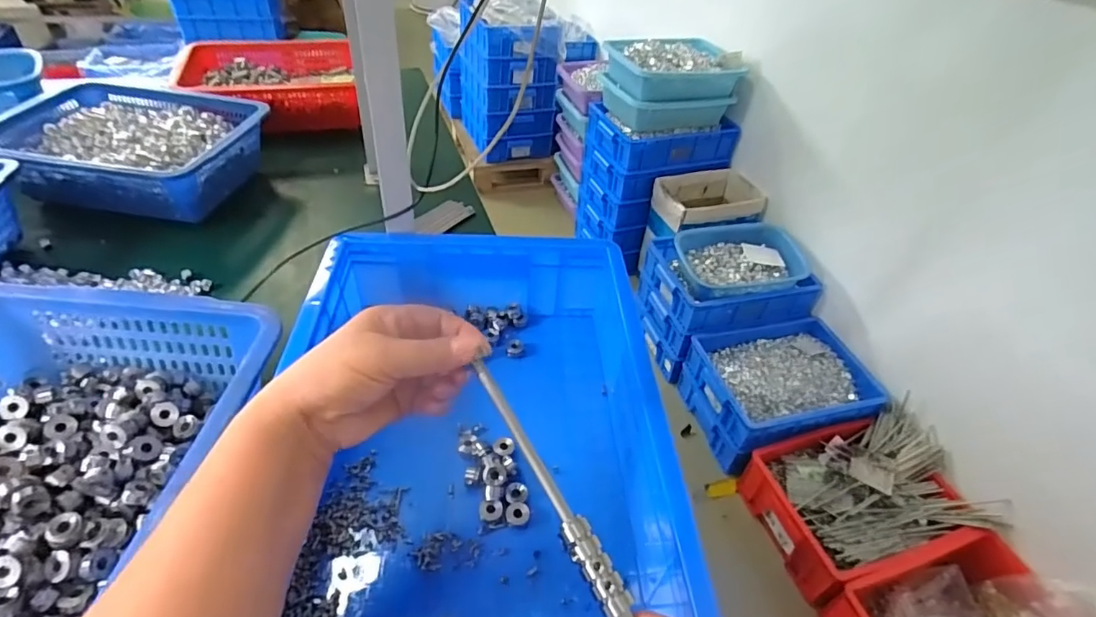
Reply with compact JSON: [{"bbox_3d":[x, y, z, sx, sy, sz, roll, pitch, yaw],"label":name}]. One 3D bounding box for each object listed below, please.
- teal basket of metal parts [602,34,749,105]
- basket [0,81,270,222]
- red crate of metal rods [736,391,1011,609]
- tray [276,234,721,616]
[{"bbox_3d":[0.396,-0.745,1.659,0.392,0.115,0.242,-10,45,-18],"label":"teal basket of metal parts"},{"bbox_3d":[-0.582,-0.223,0.759,0.308,0.083,0.239,10,42,4],"label":"basket"},{"bbox_3d":[0.743,0.432,1.261,0.494,0.177,0.328,-9,45,-17],"label":"red crate of metal rods"},{"bbox_3d":[-0.066,0.093,0.469,0.297,0.111,0.404,1,43,-6],"label":"tray"}]

